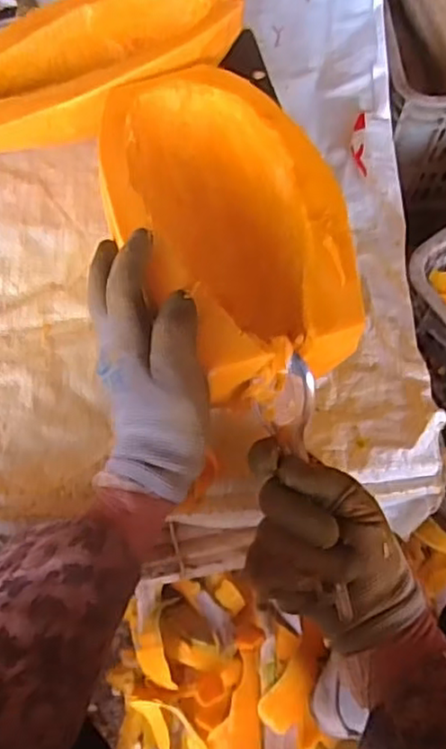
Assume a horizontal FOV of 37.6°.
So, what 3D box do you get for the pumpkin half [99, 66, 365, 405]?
[{"bbox_3d":[0.002,-0.112,0.479,0.143,0.072,0.265,-19,60,-10],"label":"pumpkin half"}]

